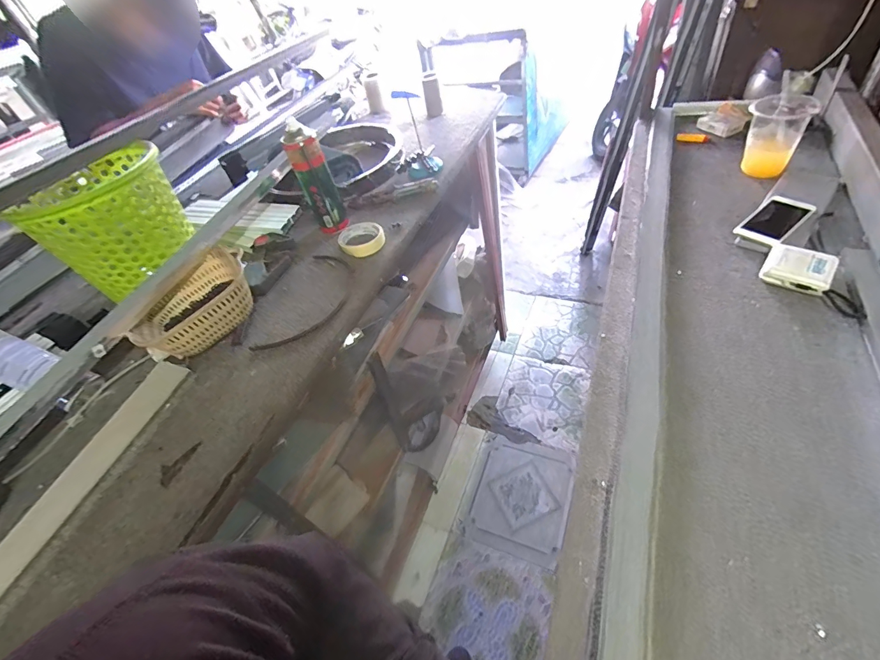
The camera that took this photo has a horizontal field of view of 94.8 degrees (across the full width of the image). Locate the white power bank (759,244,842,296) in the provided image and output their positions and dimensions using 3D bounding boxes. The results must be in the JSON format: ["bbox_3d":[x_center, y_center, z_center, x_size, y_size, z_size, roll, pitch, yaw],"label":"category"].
[{"bbox_3d":[0.608,-0.107,0.686,0.090,0.030,0.091,27,59,32],"label":"white power bank"}]

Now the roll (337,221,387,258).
[{"bbox_3d":[-0.161,-0.187,0.834,0.091,0.033,0.091,-7,47,7],"label":"roll"}]

